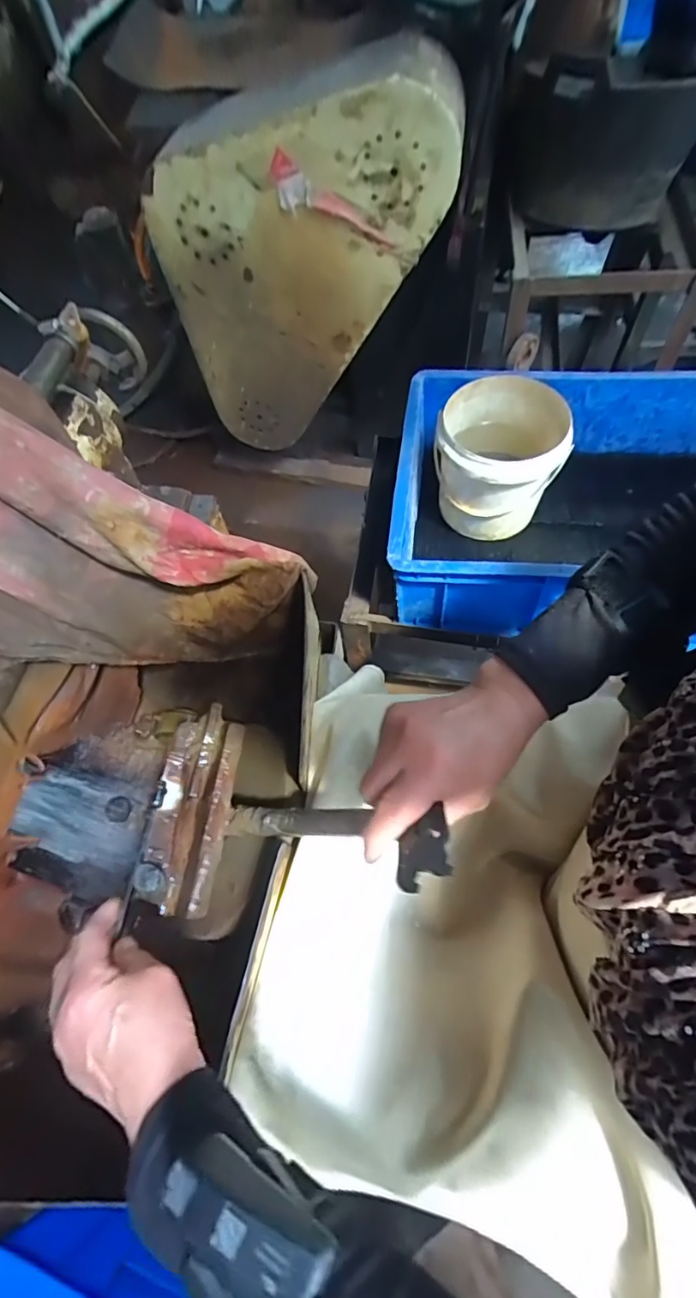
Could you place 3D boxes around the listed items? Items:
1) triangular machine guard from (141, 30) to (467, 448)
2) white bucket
[{"bbox_3d":[-0.090,-0.757,1.151,0.588,0.694,0.112,10,65,8],"label":"triangular machine guard"},{"bbox_3d":[0.203,-0.259,0.711,0.162,0.147,0.169,-1,64,3],"label":"white bucket"}]

